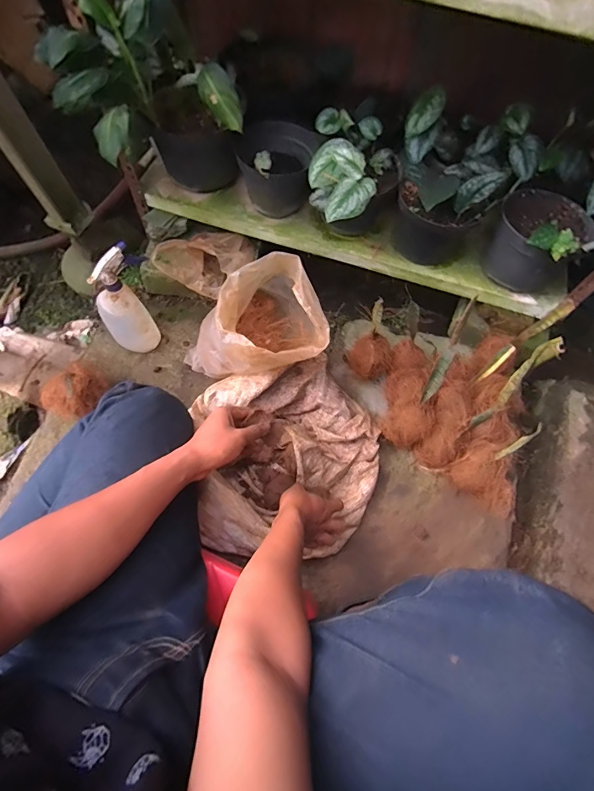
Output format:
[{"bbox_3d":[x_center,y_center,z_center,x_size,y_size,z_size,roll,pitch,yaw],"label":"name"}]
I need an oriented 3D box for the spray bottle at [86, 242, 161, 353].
[{"bbox_3d":[-0.353,-0.179,0.812,0.126,0.253,0.074,-22,68,-11],"label":"spray bottle"}]

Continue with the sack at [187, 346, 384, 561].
[{"bbox_3d":[-0.015,0.113,0.758,0.343,0.100,0.347,-10,66,-6],"label":"sack"}]

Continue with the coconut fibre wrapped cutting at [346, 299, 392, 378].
[{"bbox_3d":[0.161,-0.105,0.854,0.085,0.158,0.102,-25,69,-12],"label":"coconut fibre wrapped cutting"}]

